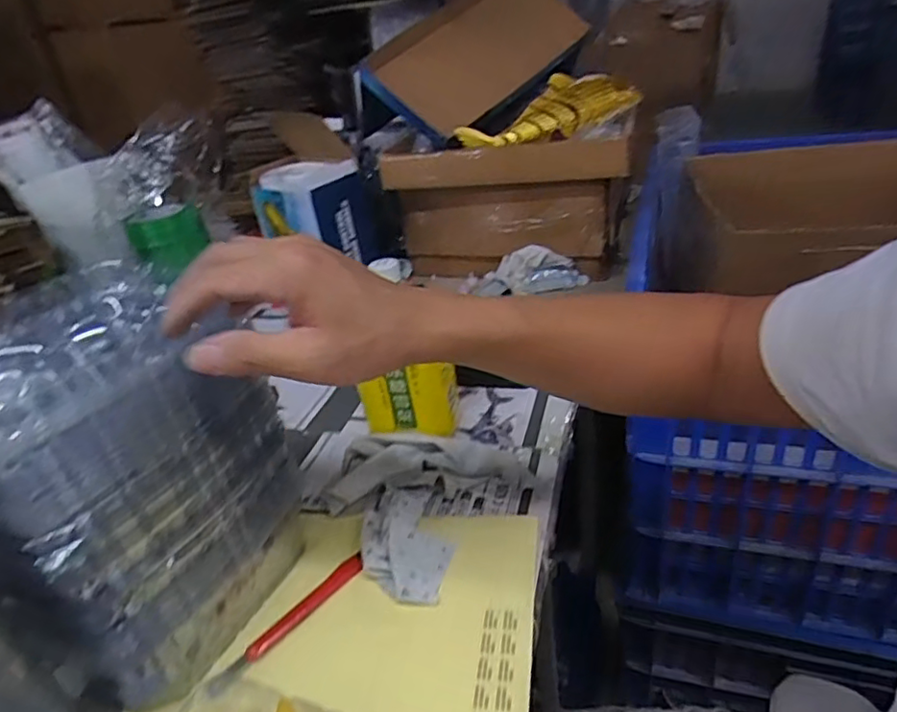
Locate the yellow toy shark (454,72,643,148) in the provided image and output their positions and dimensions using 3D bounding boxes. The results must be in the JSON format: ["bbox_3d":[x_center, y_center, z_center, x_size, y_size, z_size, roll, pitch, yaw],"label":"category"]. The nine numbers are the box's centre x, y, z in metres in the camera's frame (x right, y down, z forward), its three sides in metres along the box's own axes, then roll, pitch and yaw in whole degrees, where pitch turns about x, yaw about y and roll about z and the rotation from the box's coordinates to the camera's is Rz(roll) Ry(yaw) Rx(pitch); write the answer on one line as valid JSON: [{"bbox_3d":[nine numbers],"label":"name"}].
[{"bbox_3d":[0.160,-0.364,0.898,0.295,0.089,0.067,-19,32,-18],"label":"yellow toy shark"}]

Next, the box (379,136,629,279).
[{"bbox_3d":[0.086,-0.224,0.950,0.362,0.218,0.099,0,31,13],"label":"box"}]

